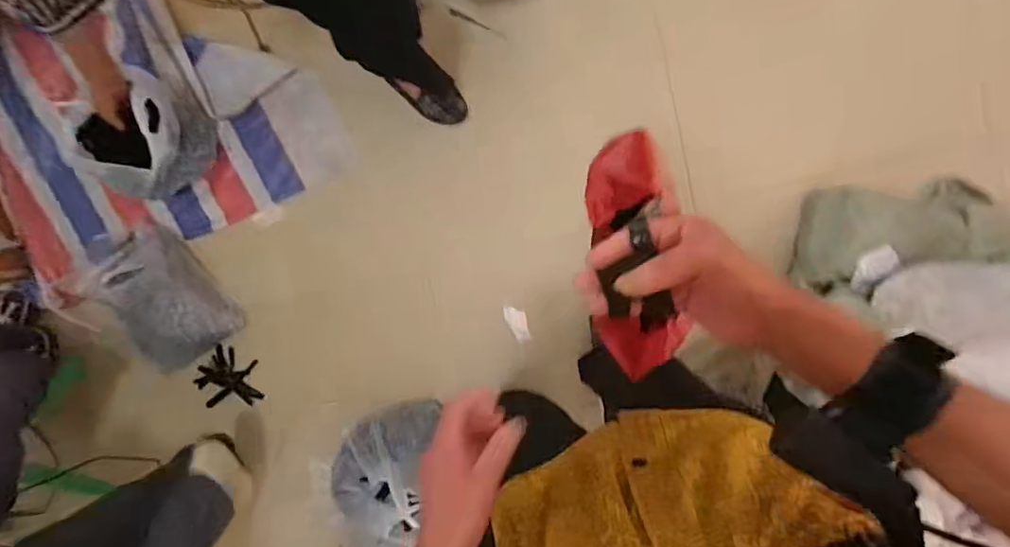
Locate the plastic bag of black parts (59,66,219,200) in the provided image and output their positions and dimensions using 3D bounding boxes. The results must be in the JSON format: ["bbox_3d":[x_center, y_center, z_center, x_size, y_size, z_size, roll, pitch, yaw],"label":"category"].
[{"bbox_3d":[-0.770,-0.292,1.136,0.248,0.183,0.229,-39,90,7],"label":"plastic bag of black parts"}]

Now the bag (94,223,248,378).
[{"bbox_3d":[-0.784,0.058,1.217,0.213,0.138,0.297,-36,91,7],"label":"bag"}]

